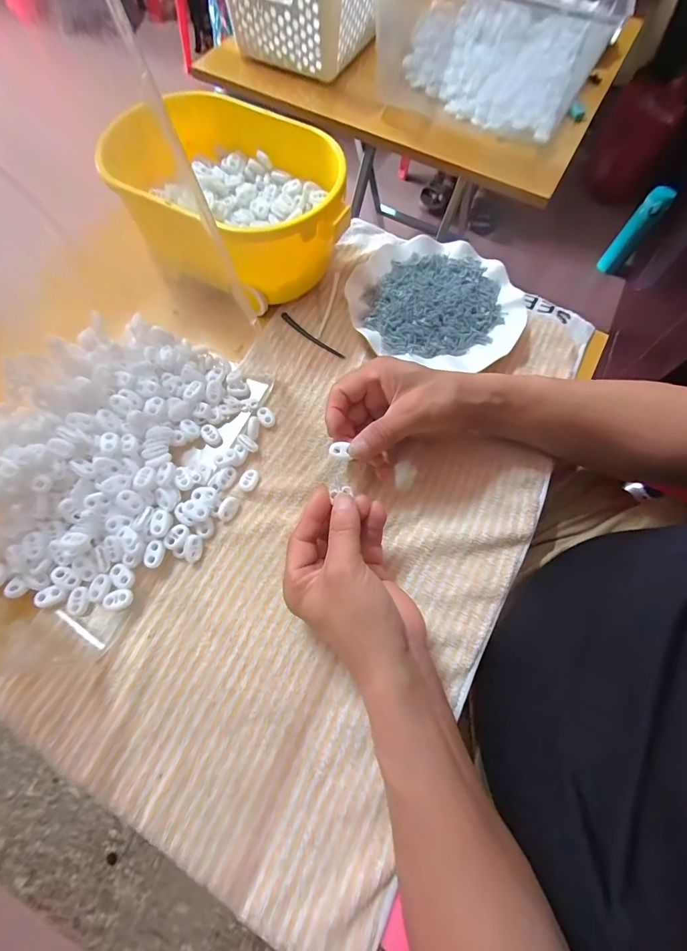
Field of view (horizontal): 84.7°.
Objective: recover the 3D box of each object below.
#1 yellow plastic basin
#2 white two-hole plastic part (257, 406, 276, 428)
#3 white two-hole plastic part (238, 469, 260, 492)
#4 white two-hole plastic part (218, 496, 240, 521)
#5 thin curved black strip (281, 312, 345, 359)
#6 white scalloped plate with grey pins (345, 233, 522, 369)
[{"bbox_3d":[-0.108,-0.281,0.403,0.241,0.105,0.161,30,71,10],"label":"yellow plastic basin"},{"bbox_3d":[-0.075,-0.057,0.367,0.015,0.004,0.021,-42,91,-21],"label":"white two-hole plastic part"},{"bbox_3d":[-0.086,0.005,0.344,0.015,0.010,0.022,23,70,7],"label":"white two-hole plastic part"},{"bbox_3d":[-0.102,0.029,0.333,0.013,0.010,0.022,12,69,3],"label":"white two-hole plastic part"},{"bbox_3d":[-0.035,-0.151,0.405,0.086,0.004,0.011,39,73,12],"label":"thin curved black strip"},{"bbox_3d":[0.101,-0.192,0.417,0.183,0.023,0.160,6,69,1],"label":"white scalloped plate with grey pins"}]

